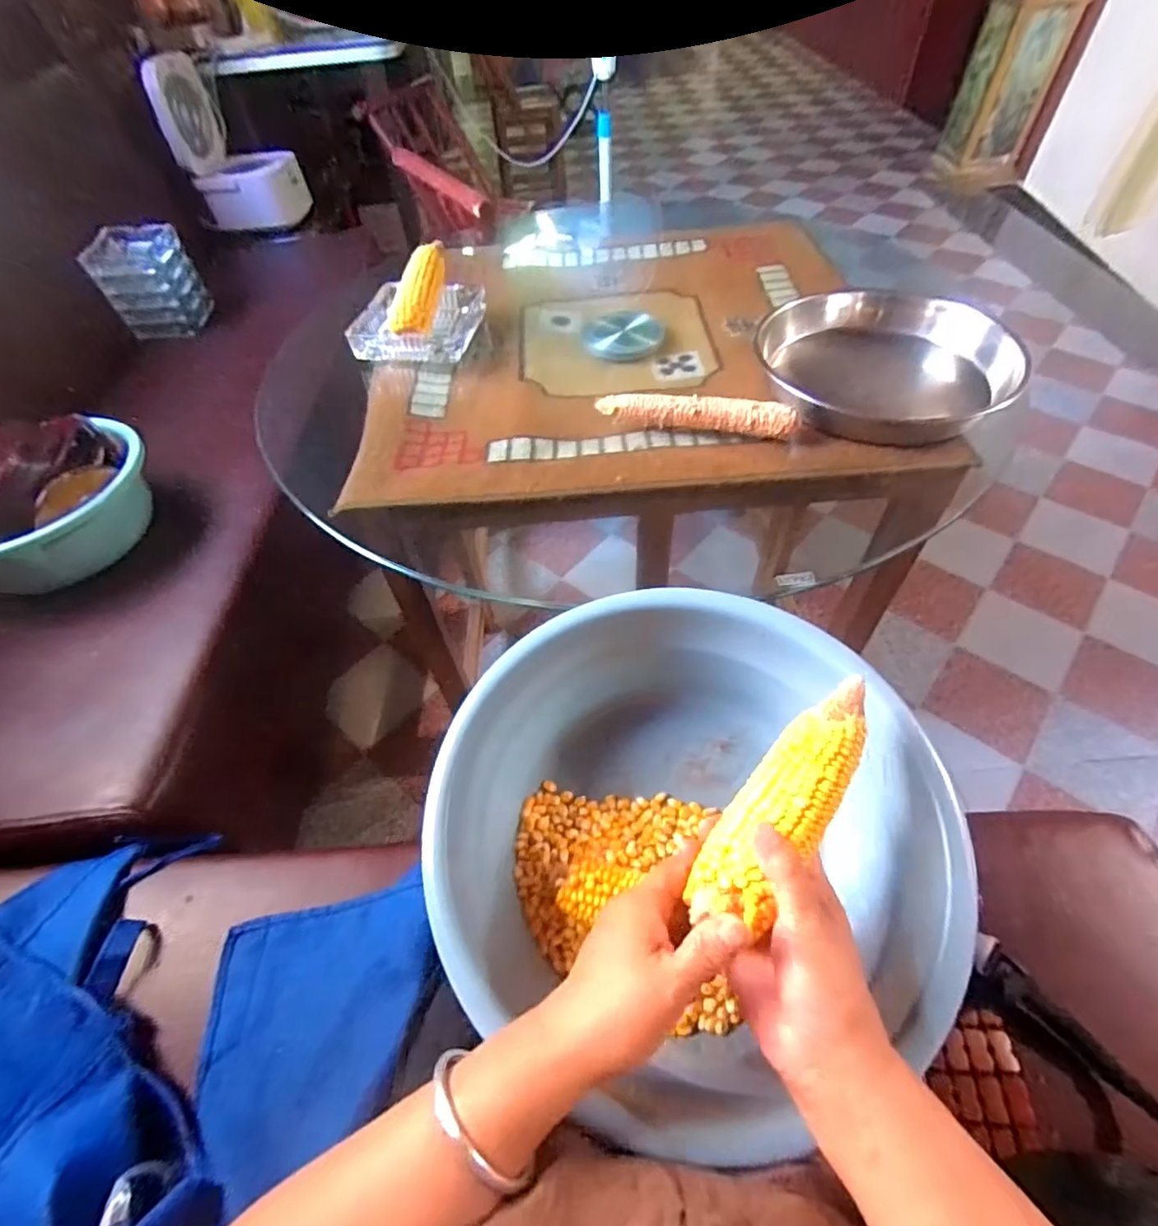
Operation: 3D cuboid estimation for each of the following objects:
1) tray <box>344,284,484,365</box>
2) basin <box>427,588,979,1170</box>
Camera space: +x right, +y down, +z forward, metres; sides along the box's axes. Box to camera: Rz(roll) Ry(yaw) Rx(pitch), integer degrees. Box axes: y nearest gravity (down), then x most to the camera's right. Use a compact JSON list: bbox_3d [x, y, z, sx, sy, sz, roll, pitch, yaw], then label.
[{"bbox_3d":[-0.212,-0.389,0.778,0.149,0.048,0.160,6,53,8],"label":"tray"},{"bbox_3d":[0.069,0.158,0.426,0.335,0.140,0.322,1,54,-1],"label":"basin"}]

